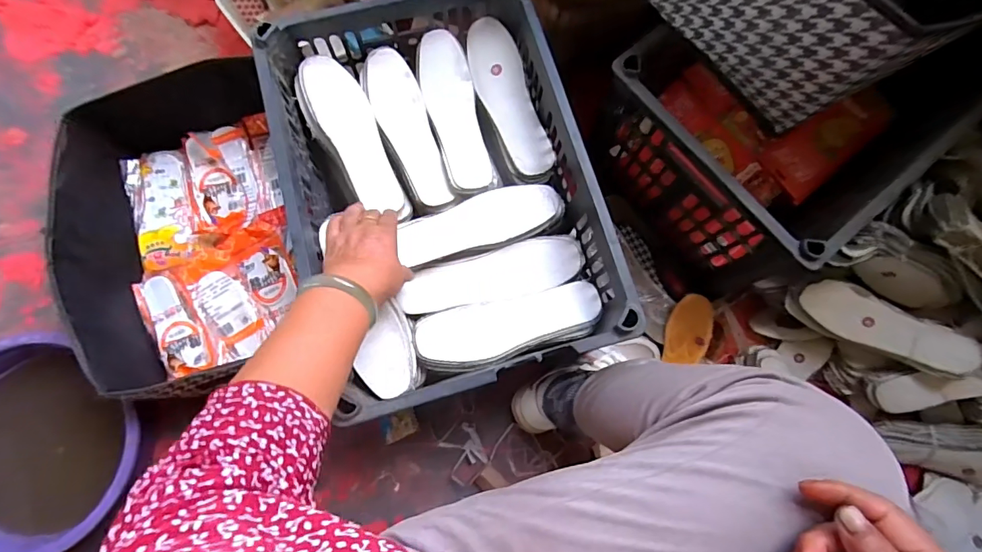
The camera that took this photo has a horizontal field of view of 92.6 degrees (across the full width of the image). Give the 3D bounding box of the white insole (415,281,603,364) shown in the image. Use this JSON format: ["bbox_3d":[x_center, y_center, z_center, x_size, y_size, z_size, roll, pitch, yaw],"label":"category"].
[{"bbox_3d":[0.023,0.059,0.570,0.221,0.019,0.066,-13,79,-3],"label":"white insole"}]

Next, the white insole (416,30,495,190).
[{"bbox_3d":[-0.051,-0.222,0.628,0.065,0.019,0.221,-14,79,-3],"label":"white insole"}]

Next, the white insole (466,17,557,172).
[{"bbox_3d":[0.021,-0.245,0.637,0.067,0.009,0.232,-17,79,-4],"label":"white insole"}]

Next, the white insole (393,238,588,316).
[{"bbox_3d":[0.001,0.001,0.593,0.229,0.024,0.063,-16,79,-3],"label":"white insole"}]

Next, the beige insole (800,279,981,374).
[{"bbox_3d":[0.564,0.075,0.670,0.233,0.017,0.068,26,116,11],"label":"beige insole"}]

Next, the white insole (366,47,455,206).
[{"bbox_3d":[-0.113,-0.200,0.631,0.064,0.012,0.230,-19,79,-4],"label":"white insole"}]

